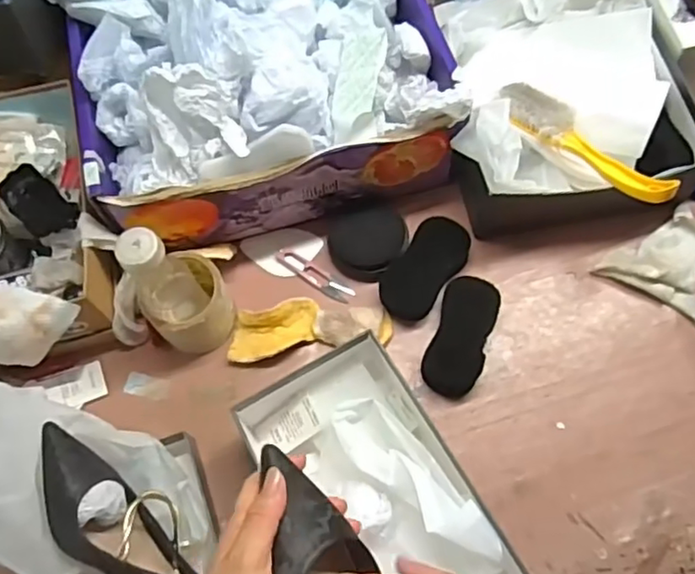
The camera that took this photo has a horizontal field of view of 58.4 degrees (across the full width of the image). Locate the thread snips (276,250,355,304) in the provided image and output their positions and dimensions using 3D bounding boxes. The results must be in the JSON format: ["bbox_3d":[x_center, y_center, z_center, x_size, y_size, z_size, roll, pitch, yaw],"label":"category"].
[{"bbox_3d":[-0.040,-0.013,0.739,0.107,0.009,0.023,33,71,16],"label":"thread snips"}]

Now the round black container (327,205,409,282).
[{"bbox_3d":[0.024,-0.049,0.717,0.090,0.031,0.081,-4,66,1],"label":"round black container"}]

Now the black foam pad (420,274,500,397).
[{"bbox_3d":[0.125,0.054,0.682,0.061,0.032,0.127,18,68,11],"label":"black foam pad"}]

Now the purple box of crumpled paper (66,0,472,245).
[{"bbox_3d":[-0.094,-0.225,0.701,0.399,0.184,0.278,-9,66,-1],"label":"purple box of crumpled paper"}]

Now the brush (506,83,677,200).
[{"bbox_3d":[0.252,-0.155,0.677,0.045,0.060,0.221,-39,70,-14],"label":"brush"}]

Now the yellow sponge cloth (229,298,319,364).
[{"bbox_3d":[-0.082,0.050,0.700,0.102,0.028,0.060,-12,66,-2],"label":"yellow sponge cloth"}]

